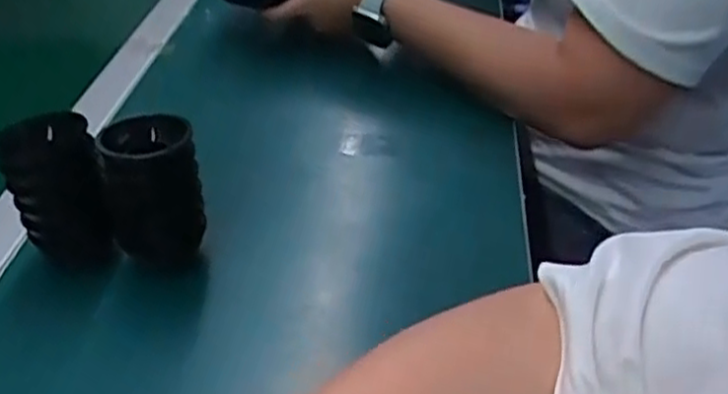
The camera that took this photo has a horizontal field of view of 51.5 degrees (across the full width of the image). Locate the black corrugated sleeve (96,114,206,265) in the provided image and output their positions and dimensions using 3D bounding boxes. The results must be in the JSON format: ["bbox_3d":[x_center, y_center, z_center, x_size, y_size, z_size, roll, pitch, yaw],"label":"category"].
[{"bbox_3d":[-0.139,-0.007,0.503,0.058,0.086,0.054,-9,37,-9],"label":"black corrugated sleeve"}]

